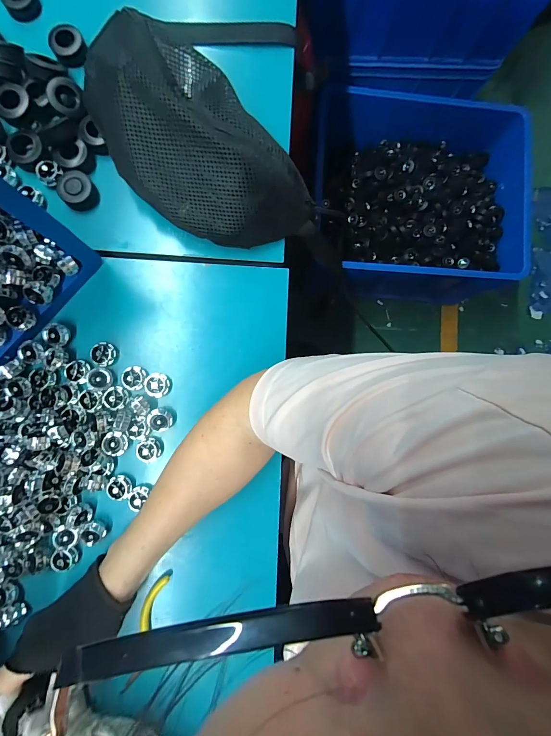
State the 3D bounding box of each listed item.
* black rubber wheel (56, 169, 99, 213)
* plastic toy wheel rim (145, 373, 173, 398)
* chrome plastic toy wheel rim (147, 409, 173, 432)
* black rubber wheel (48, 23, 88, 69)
[{"bbox_3d":[-0.216,-0.194,0.358,0.036,0.015,0.038,0,86,-5],"label":"black rubber wheel"},{"bbox_3d":[-0.128,0.019,0.357,0.027,0.007,0.026,1,86,-5],"label":"plastic toy wheel rim"},{"bbox_3d":[-0.124,0.056,0.351,0.023,0.016,0.024,0,86,-5],"label":"chrome plastic toy wheel rim"},{"bbox_3d":[-0.229,-0.358,0.363,0.036,0.015,0.035,0,86,-5],"label":"black rubber wheel"}]

